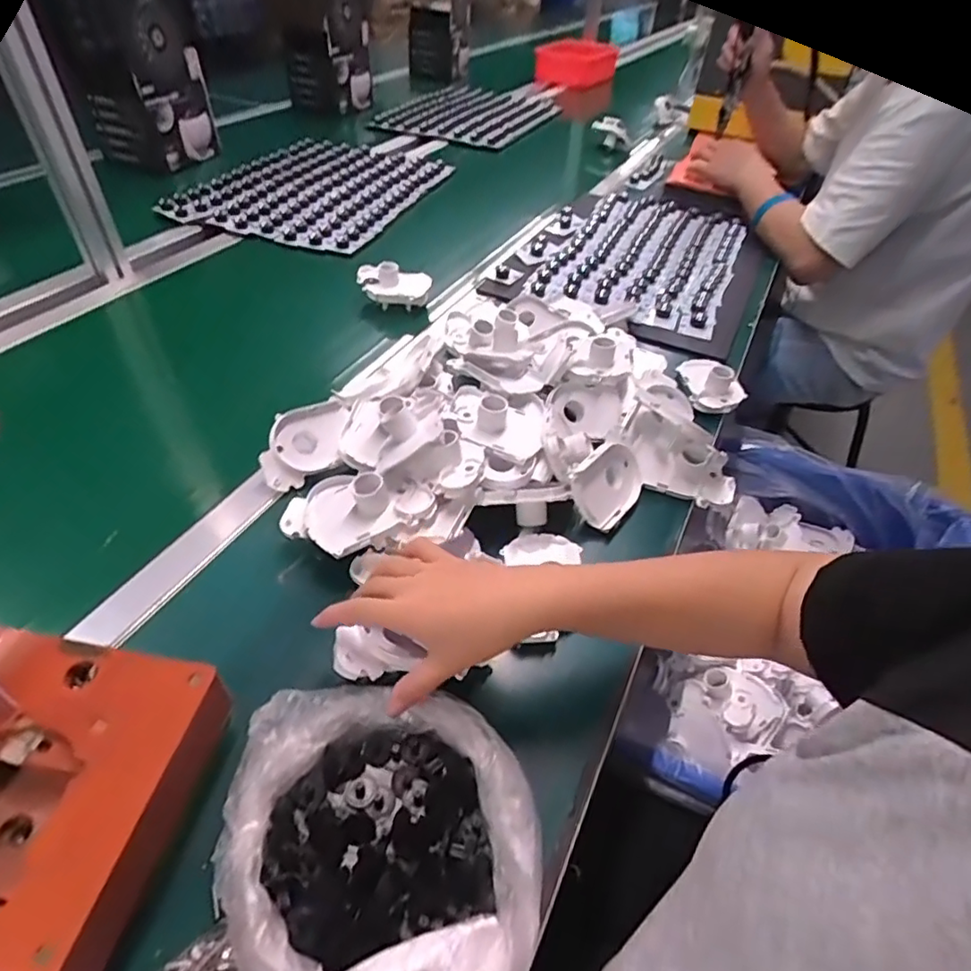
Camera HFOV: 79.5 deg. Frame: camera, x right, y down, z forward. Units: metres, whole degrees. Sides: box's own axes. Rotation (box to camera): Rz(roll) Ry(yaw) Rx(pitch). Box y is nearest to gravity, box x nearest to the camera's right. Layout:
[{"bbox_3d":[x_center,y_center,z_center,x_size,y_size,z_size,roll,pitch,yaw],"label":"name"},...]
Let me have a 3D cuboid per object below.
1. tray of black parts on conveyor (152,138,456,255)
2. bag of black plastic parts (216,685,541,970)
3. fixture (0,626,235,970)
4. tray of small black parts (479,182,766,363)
[{"bbox_3d":[-0.298,-0.549,1.069,0.350,0.025,0.453,21,47,15],"label":"tray of black parts on conveyor"},{"bbox_3d":[-0.059,0.207,0.338,0.173,0.038,0.179,1,45,-3],"label":"bag of black plastic parts"},{"bbox_3d":[-0.241,0.167,0.322,0.165,0.052,0.148,10,45,5],"label":"fixture"},{"bbox_3d":[0.268,-0.386,0.965,0.366,0.047,0.521,23,47,18],"label":"tray of small black parts"}]

